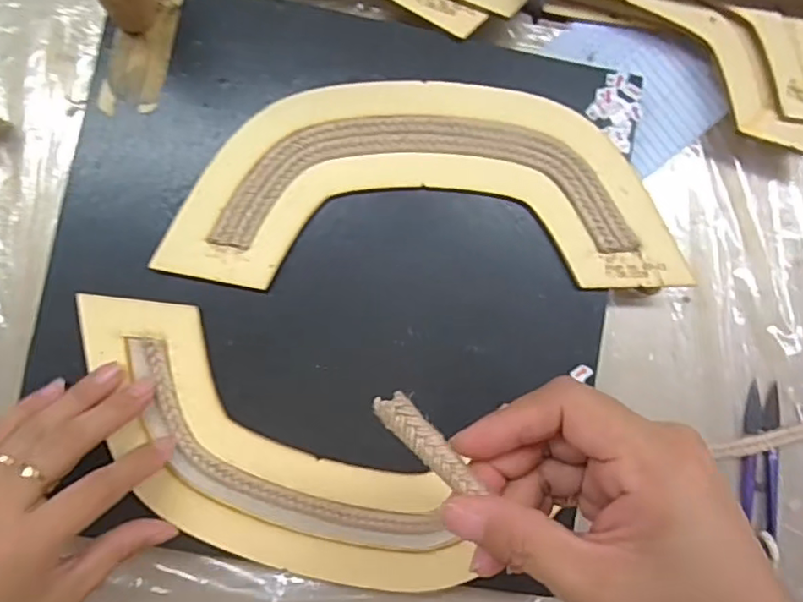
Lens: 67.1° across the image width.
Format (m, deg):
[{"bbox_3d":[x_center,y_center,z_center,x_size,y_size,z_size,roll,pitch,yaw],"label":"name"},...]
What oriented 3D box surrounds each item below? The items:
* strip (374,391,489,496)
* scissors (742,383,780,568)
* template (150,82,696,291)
[{"bbox_3d":[0.010,0.050,0.209,0.012,0.004,0.049,-44,101,-5],"label":"strip"},{"bbox_3d":[0.214,0.096,0.356,0.022,0.011,0.094,7,86,-3],"label":"scissors"},{"bbox_3d":[0.013,-0.064,0.335,0.271,0.007,0.110,0,86,-3],"label":"template"}]

